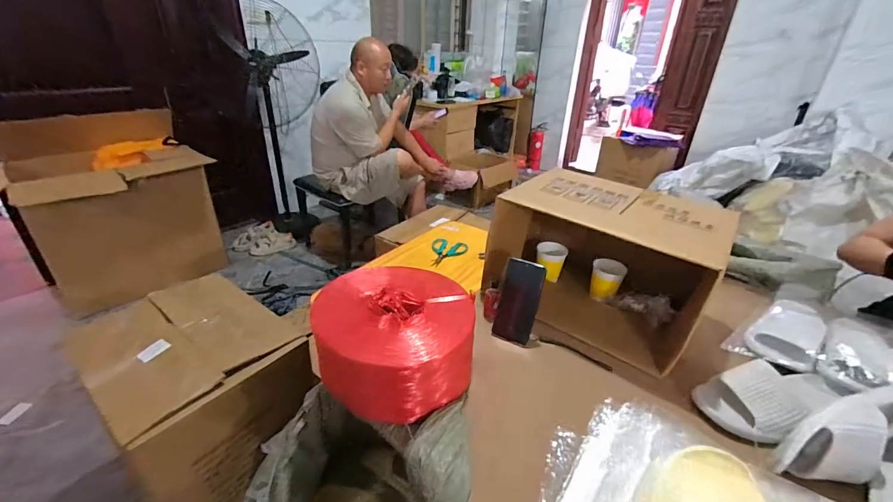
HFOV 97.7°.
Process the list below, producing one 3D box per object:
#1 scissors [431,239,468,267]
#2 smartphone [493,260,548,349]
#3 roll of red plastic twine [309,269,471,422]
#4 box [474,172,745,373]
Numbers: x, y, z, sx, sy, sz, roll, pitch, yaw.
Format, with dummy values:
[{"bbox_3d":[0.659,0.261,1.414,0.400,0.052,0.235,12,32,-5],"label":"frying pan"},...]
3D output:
[{"bbox_3d":[0.009,0.005,1.119,0.102,0.016,0.141,2,29,1],"label":"scissors"},{"bbox_3d":[0.142,0.101,0.776,0.077,0.164,0.015,17,9,25],"label":"smartphone"},{"bbox_3d":[-0.081,0.144,0.692,0.248,0.149,0.231,2,29,-1],"label":"roll of red plastic twine"},{"bbox_3d":[0.339,0.014,0.861,0.418,0.260,0.297,21,34,30],"label":"box"}]

